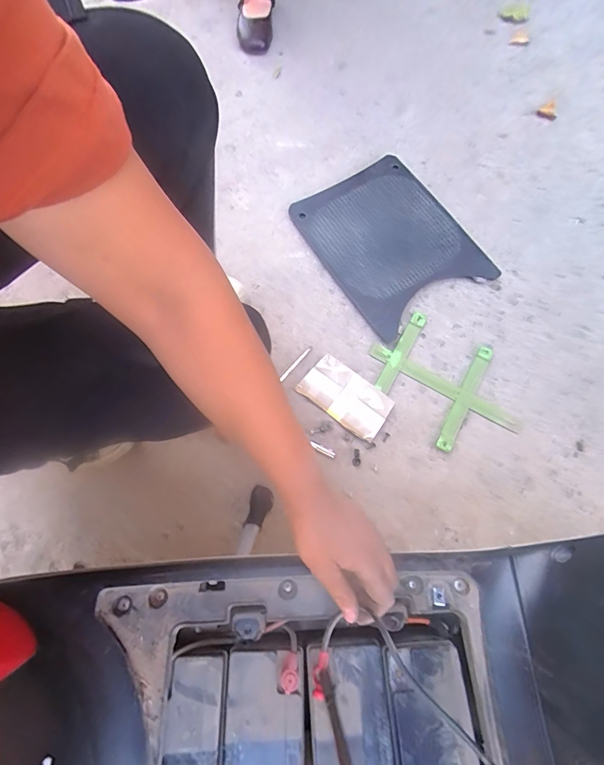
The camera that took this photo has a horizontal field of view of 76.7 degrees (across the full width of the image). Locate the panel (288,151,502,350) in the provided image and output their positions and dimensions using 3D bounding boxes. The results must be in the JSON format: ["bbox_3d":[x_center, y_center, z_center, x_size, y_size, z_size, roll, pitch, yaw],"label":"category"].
[{"bbox_3d":[0.197,-0.326,0.869,0.320,0.021,0.388,-33,79,-4],"label":"panel"}]

